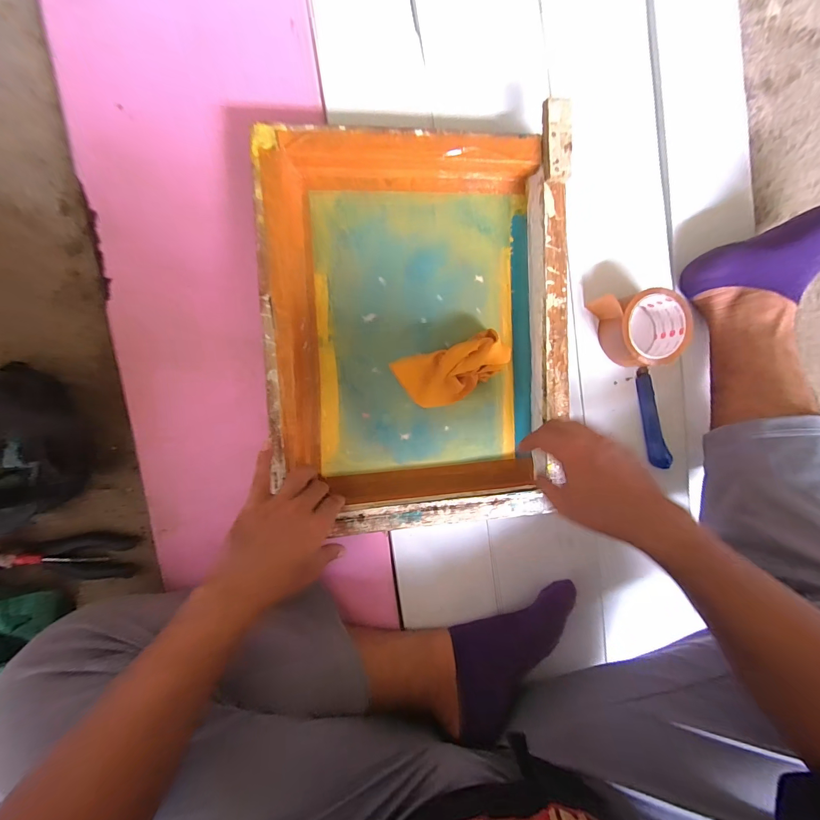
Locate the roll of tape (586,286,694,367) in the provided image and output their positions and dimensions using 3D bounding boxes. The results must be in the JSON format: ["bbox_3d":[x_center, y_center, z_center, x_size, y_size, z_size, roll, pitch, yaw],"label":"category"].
[{"bbox_3d":[0.306,-0.106,0.483,0.104,0.052,0.096,-7,96,-7],"label":"roll of tape"}]

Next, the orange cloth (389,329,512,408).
[{"bbox_3d":[0.058,-0.050,0.465,0.141,0.031,0.073,-20,97,8],"label":"orange cloth"}]

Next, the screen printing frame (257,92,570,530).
[{"bbox_3d":[0.014,-0.088,0.444,0.351,0.051,0.449,-4,95,-8],"label":"screen printing frame"}]

